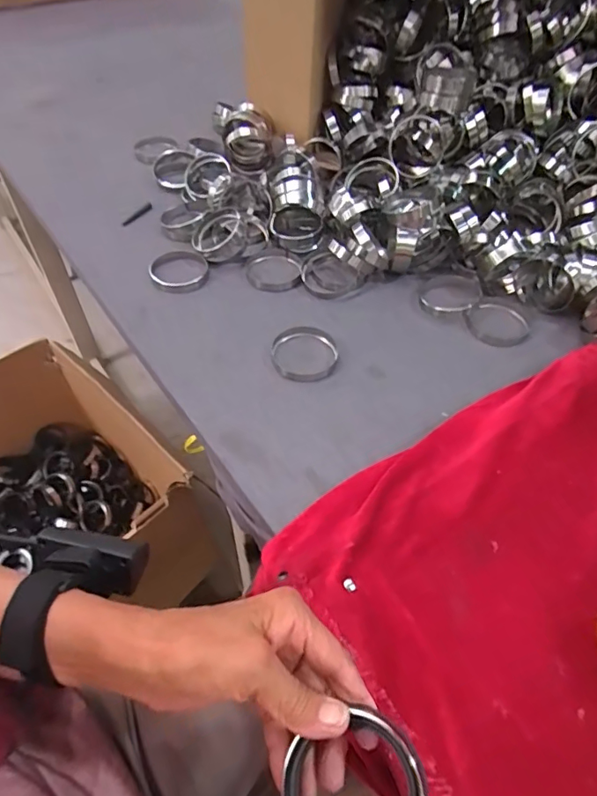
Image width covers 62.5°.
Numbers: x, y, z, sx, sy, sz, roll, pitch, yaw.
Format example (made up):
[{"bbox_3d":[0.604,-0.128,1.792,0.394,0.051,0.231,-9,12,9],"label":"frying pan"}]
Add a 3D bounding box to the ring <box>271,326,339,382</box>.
[{"bbox_3d":[0.006,-0.049,0.530,0.070,0.009,0.073,0,50,0],"label":"ring"}]

